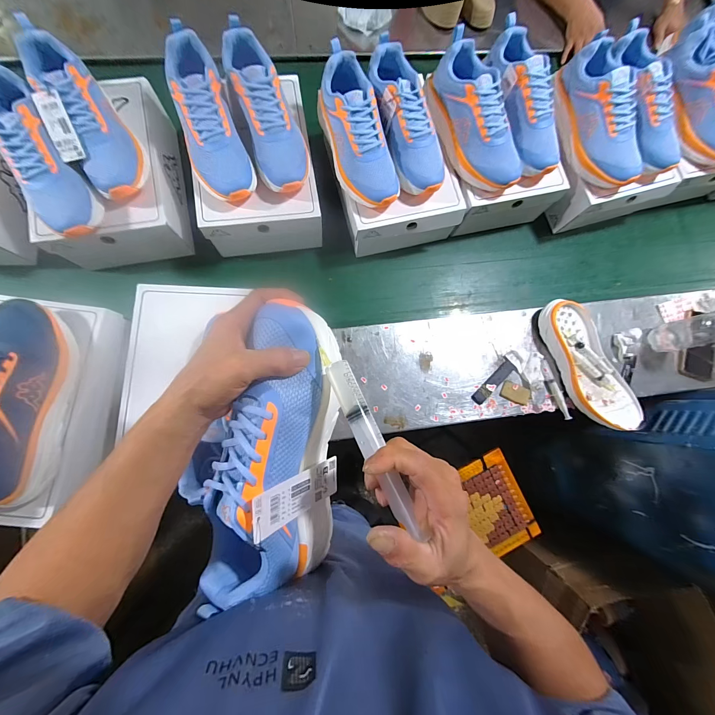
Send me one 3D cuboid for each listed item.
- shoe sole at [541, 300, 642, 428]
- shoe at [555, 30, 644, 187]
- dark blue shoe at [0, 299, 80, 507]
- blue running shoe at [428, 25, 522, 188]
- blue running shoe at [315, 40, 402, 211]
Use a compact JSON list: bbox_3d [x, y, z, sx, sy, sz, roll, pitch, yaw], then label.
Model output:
[{"bbox_3d":[0.513,0.016,0.695,0.120,0.055,0.310,-25,84,-7],"label":"shoe sole"},{"bbox_3d":[0.519,-0.507,0.642,0.117,0.092,0.266,-10,82,-5],"label":"shoe"},{"bbox_3d":[-0.508,0.058,0.438,0.102,0.104,0.293,4,81,-3],"label":"dark blue shoe"},{"bbox_3d":[0.232,-0.471,0.613,0.104,0.092,0.281,-28,97,-7],"label":"blue running shoe"},{"bbox_3d":[-0.002,-0.419,0.590,0.096,0.113,0.268,-20,83,-6],"label":"blue running shoe"}]

